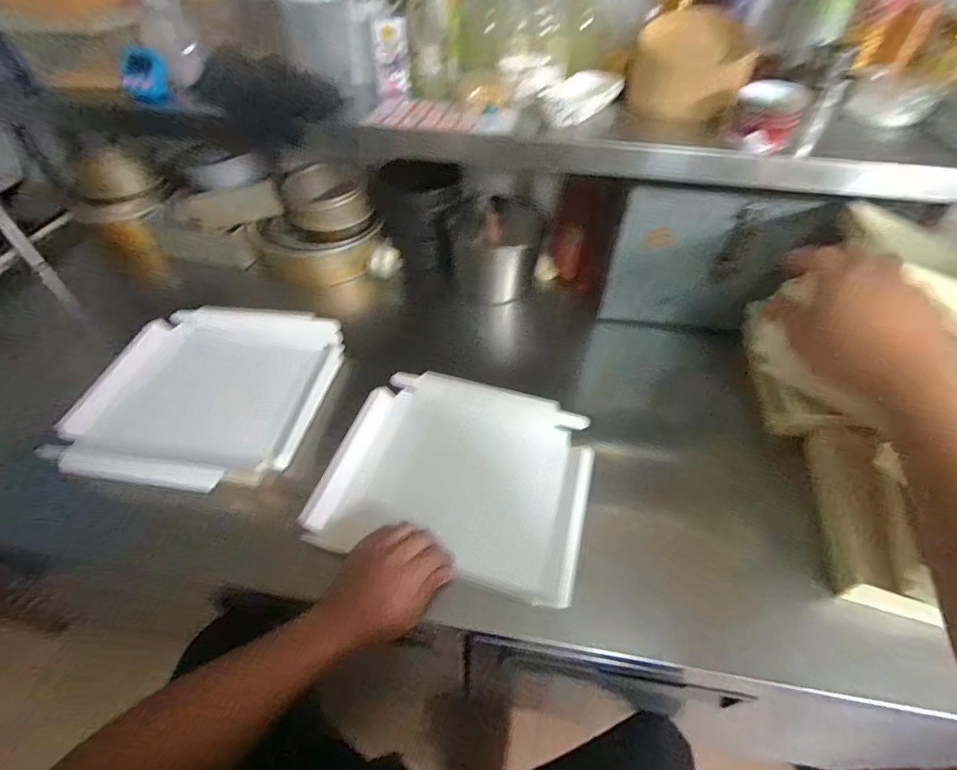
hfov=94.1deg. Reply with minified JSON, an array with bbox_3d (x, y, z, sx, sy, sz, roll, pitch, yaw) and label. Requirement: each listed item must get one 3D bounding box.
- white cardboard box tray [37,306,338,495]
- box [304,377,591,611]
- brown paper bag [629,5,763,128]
[{"bbox_3d":[-0.403,0.002,0.682,0.317,0.055,0.327,6,50,5],"label":"white cardboard box tray"},{"bbox_3d":[-0.022,0.119,0.611,0.328,0.051,0.277,12,50,9],"label":"box"},{"bbox_3d":[0.304,-0.457,0.640,0.152,0.101,0.132,20,52,16],"label":"brown paper bag"}]

